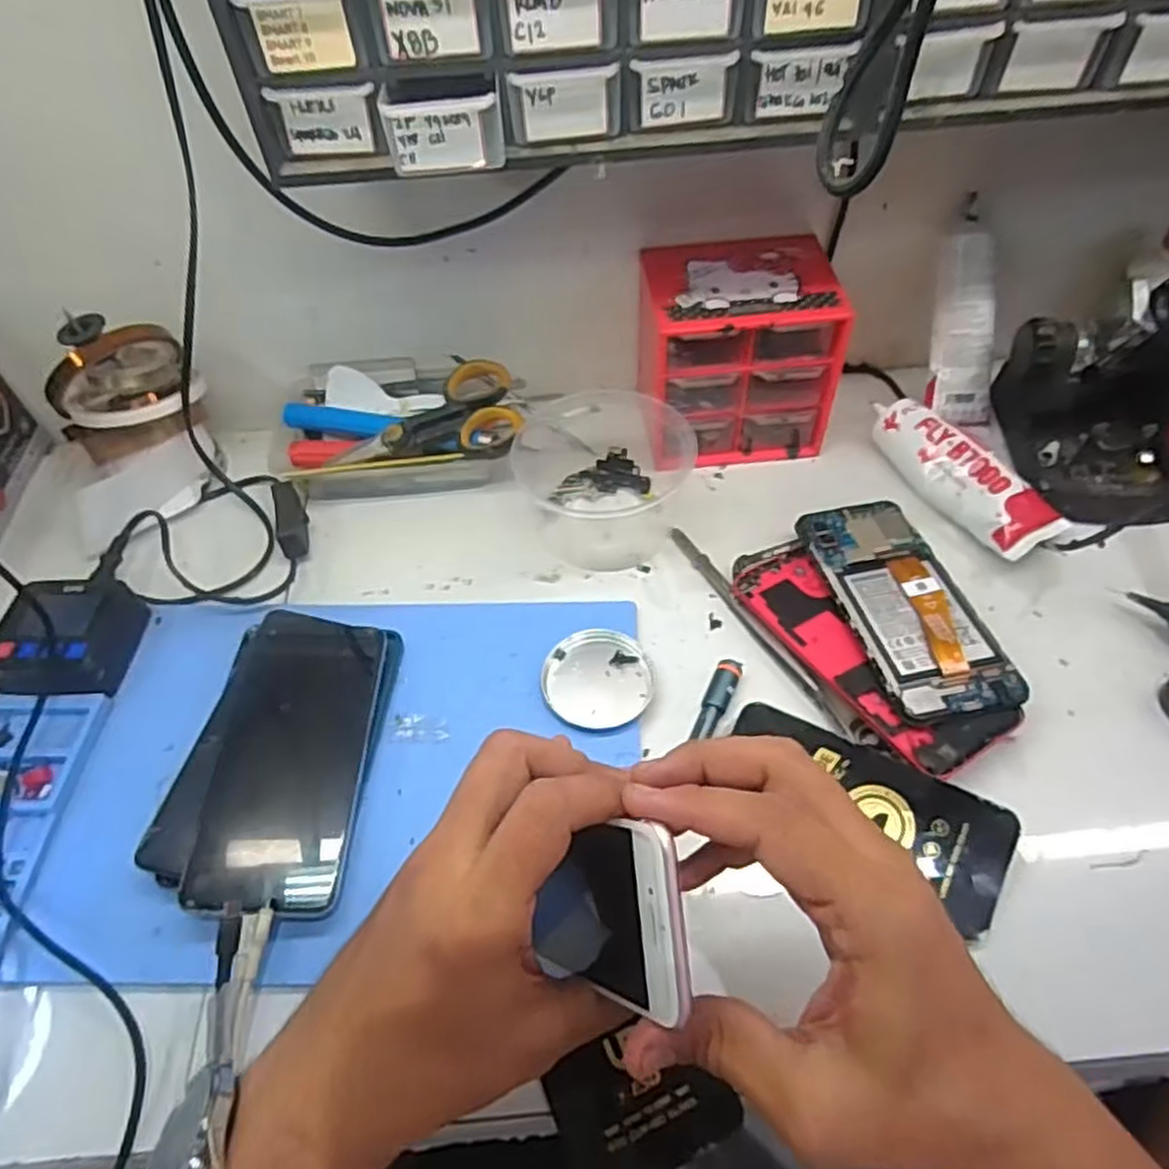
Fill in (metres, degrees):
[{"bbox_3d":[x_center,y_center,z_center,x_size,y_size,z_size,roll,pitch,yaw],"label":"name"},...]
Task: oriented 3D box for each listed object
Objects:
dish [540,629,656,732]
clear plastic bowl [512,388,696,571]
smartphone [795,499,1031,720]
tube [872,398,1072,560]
[{"bbox_3d":[0.009,0.056,0.448,0.065,0.015,0.056,-5,52,0],"label":"dish"},{"bbox_3d":[0.013,-0.080,0.526,0.113,0.062,0.124,-2,52,2],"label":"clear plastic bowl"},{"bbox_3d":[0.189,0.007,0.455,0.070,0.010,0.158,-11,49,-6],"label":"smartphone"},{"bbox_3d":[0.253,-0.076,0.519,0.046,0.030,0.138,-28,55,-17],"label":"tube"}]

